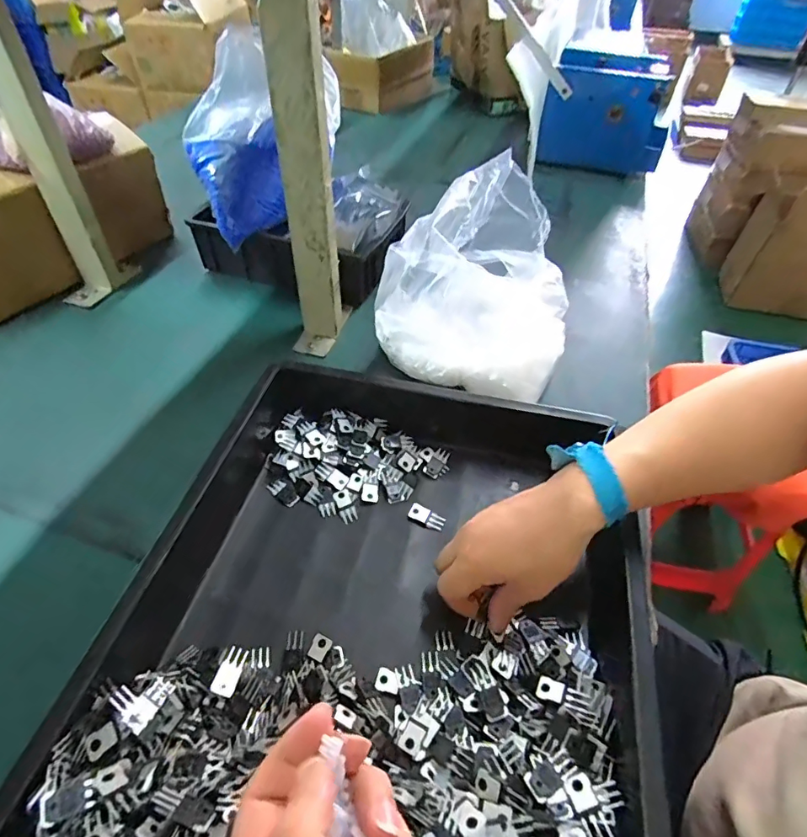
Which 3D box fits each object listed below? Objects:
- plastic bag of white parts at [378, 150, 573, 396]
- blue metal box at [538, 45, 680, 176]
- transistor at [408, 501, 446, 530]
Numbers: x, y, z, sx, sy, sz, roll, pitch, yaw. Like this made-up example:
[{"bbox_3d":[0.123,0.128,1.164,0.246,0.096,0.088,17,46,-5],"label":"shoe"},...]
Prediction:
[{"bbox_3d":[0.076,-0.146,0.552,0.210,0.210,0.178,0,47,-2],"label":"plastic bag of white parts"},{"bbox_3d":[0.423,-0.641,1.021,0.248,0.182,0.140,11,48,7],"label":"blue metal box"},{"bbox_3d":[0.022,0.093,0.467,0.034,0.006,0.019,22,50,17],"label":"transistor"}]

